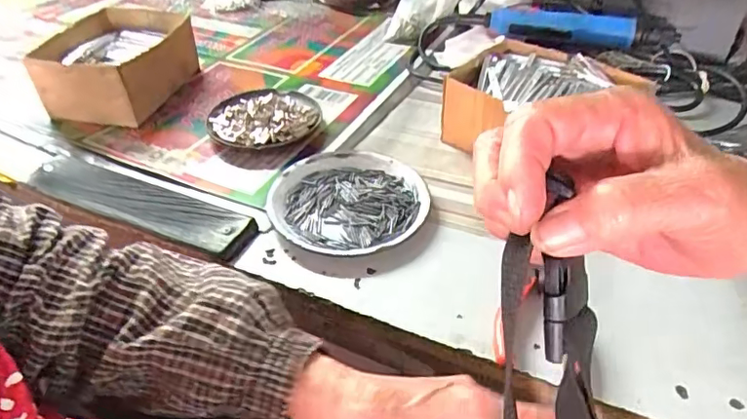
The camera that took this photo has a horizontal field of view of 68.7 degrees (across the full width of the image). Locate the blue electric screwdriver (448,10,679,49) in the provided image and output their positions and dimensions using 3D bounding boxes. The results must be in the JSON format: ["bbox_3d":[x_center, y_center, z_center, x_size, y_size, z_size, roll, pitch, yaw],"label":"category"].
[{"bbox_3d":[0.216,-0.218,0.650,0.262,0.034,0.042,14,42,18],"label":"blue electric screwdriver"}]

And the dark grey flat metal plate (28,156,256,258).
[{"bbox_3d":[-0.209,-0.007,0.477,0.225,0.013,0.058,15,45,18],"label":"dark grey flat metal plate"}]

